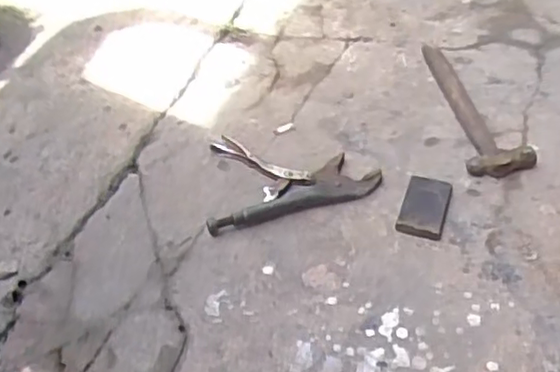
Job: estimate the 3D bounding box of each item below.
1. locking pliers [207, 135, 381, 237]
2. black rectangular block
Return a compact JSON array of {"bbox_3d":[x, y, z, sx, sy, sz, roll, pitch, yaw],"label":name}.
[{"bbox_3d":[0.003,-0.022,0.837,0.221,0.018,0.152,-13,46,-12],"label":"locking pliers"},{"bbox_3d":[0.178,0.024,0.795,0.054,0.015,0.101,14,47,15],"label":"black rectangular block"}]

